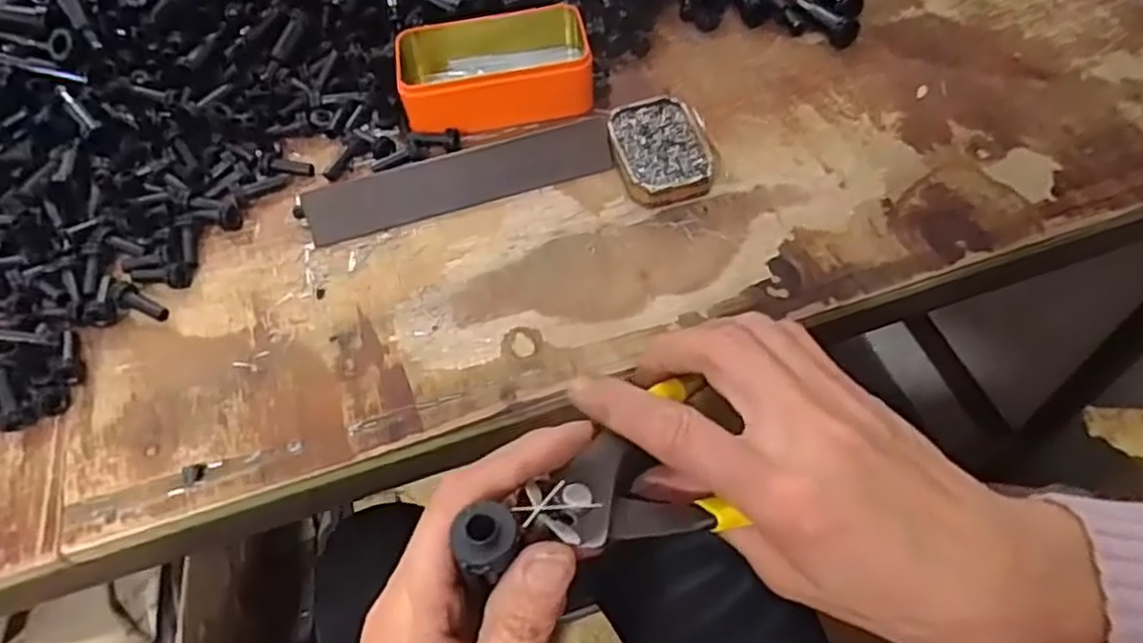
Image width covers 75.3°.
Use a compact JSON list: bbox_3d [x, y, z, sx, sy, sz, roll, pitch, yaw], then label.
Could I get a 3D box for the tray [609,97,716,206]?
[{"bbox_3d":[0.067,-0.121,0.530,0.071,0.022,0.091,-9,56,-3],"label":"tray"}]

